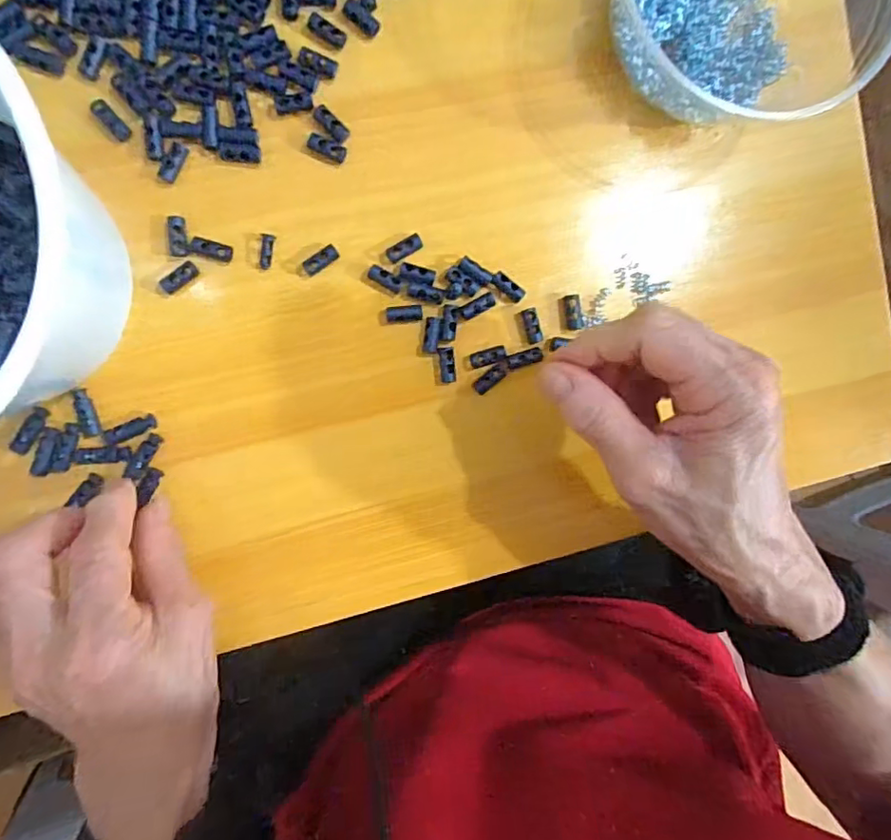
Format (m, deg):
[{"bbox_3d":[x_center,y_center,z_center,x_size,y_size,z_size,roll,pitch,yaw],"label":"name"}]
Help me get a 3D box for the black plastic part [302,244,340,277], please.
[{"bbox_3d":[-0.061,-0.079,0.282,0.019,0.007,0.008,-36,99,-3],"label":"black plastic part"}]

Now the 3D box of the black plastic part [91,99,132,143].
[{"bbox_3d":[-0.155,-0.139,0.262,0.008,0.004,0.020,-43,99,-2],"label":"black plastic part"}]

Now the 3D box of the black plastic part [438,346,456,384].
[{"bbox_3d":[0.001,-0.028,0.294,0.008,0.005,0.018,-6,96,-8],"label":"black plastic part"}]

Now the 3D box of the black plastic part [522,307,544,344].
[{"bbox_3d":[0.045,-0.049,0.298,0.009,0.004,0.018,-15,97,-7],"label":"black plastic part"}]

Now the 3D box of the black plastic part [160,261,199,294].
[{"bbox_3d":[-0.128,-0.068,0.273,0.019,0.005,0.008,-39,99,-3],"label":"black plastic part"}]

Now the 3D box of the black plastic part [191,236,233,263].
[{"bbox_3d":[-0.113,-0.082,0.275,0.019,0.004,0.008,14,93,-22],"label":"black plastic part"}]

